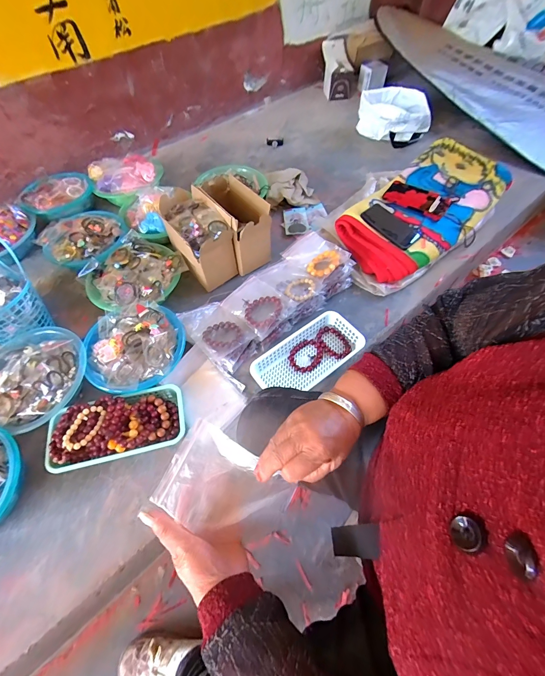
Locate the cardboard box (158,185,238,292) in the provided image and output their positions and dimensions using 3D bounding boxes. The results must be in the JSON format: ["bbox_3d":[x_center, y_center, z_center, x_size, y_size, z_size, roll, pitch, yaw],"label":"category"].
[{"bbox_3d":[-0.201,-0.273,0.849,0.127,0.165,0.223,-32,62,-17],"label":"cardboard box"}]

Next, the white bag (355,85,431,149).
[{"bbox_3d":[0.472,-0.869,1.223,0.270,0.131,0.210,13,59,9],"label":"white bag"}]

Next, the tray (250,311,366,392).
[{"bbox_3d":[0.087,0.043,0.741,0.260,0.042,0.129,-35,63,-19],"label":"tray"}]

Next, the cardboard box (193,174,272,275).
[{"bbox_3d":[-0.100,-0.323,0.875,0.115,0.169,0.235,-30,62,-16],"label":"cardboard box"}]

